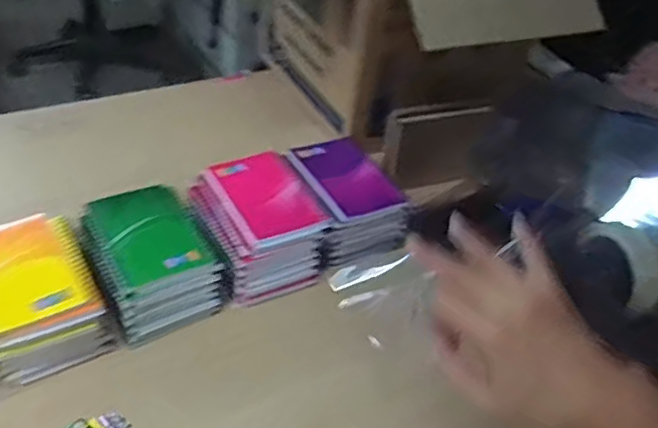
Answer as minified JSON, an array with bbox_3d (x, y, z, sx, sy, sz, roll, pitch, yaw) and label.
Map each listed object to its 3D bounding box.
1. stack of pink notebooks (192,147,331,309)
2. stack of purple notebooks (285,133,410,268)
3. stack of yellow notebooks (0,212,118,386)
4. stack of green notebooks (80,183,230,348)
[{"bbox_3d":[-0.076,0.010,0.672,0.110,0.078,0.138,-18,46,-25],"label":"stack of pink notebooks"},{"bbox_3d":[0.016,-0.016,0.706,0.105,0.073,0.136,-11,43,-19],"label":"stack of purple notebooks"},{"bbox_3d":[-0.267,0.068,0.579,0.101,0.075,0.144,-22,48,-28],"label":"stack of yellow notebooks"},{"bbox_3d":[-0.174,0.038,0.628,0.105,0.070,0.143,-19,47,-27],"label":"stack of green notebooks"}]

